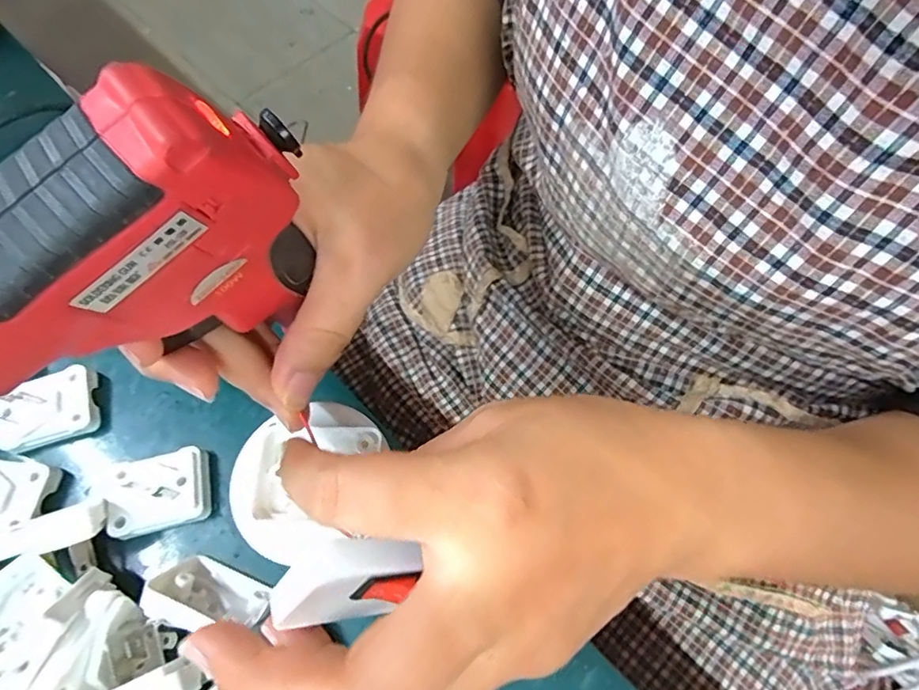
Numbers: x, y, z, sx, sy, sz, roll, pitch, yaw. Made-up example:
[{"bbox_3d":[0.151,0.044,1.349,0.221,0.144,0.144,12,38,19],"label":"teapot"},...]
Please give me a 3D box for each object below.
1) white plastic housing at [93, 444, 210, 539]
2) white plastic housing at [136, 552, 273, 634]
[{"bbox_3d":[-0.155,0.076,0.271,0.054,0.015,0.036,-13,68,-5],"label":"white plastic housing"},{"bbox_3d":[-0.115,0.117,0.243,0.047,0.035,0.025,19,69,8],"label":"white plastic housing"}]

